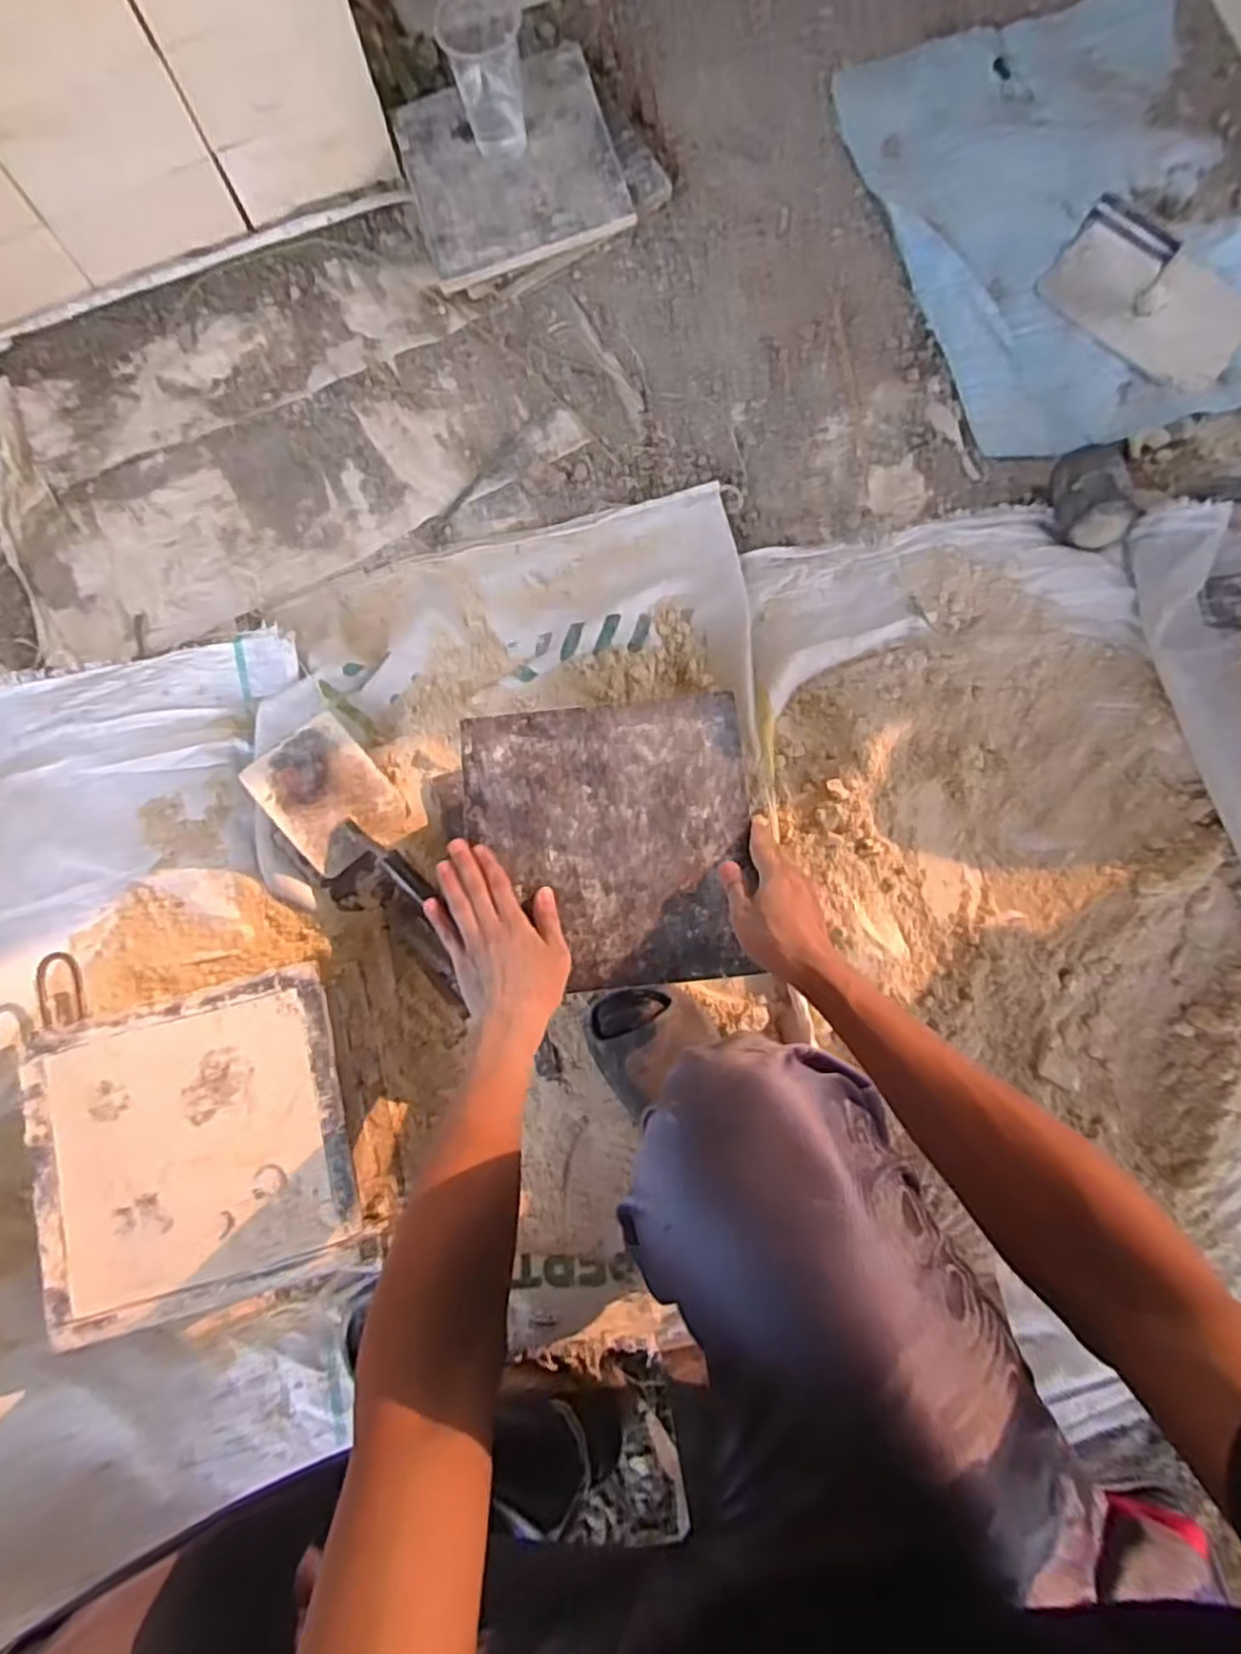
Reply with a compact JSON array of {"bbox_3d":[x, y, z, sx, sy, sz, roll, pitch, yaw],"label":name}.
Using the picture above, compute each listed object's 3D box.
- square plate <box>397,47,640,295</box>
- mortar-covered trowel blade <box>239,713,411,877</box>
[{"bbox_3d":[-0.129,-0.785,0.894,0.241,0.020,0.241,-16,85,3],"label":"square plate"},{"bbox_3d":[-0.289,-0.032,0.752,0.112,0.007,0.130,-42,111,-24],"label":"mortar-covered trowel blade"}]

